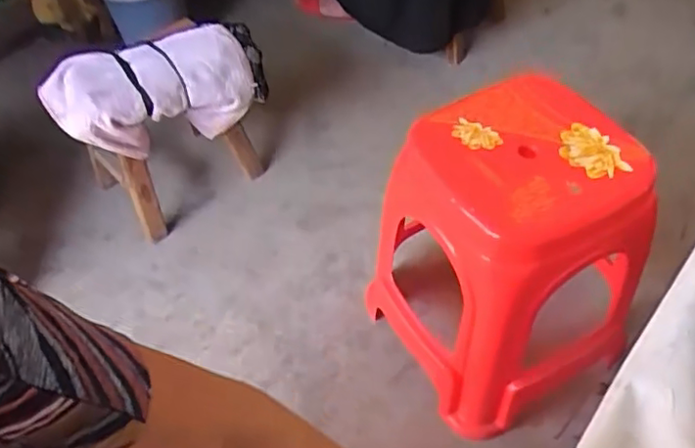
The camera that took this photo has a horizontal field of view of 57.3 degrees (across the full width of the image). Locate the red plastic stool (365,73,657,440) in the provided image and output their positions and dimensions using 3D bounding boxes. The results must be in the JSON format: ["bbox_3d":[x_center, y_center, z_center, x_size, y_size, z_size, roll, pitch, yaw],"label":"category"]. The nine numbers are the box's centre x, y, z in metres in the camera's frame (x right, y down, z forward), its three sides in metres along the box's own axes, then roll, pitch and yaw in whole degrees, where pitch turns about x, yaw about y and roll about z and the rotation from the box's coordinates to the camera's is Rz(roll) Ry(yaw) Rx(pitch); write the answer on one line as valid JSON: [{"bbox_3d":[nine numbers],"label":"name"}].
[{"bbox_3d":[0.266,0.058,1.069,0.348,0.457,0.364,-26,54,-17],"label":"red plastic stool"}]

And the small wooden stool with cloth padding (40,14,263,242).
[{"bbox_3d":[-0.401,-0.229,1.447,0.441,0.348,0.231,-28,55,-18],"label":"small wooden stool with cloth padding"}]

